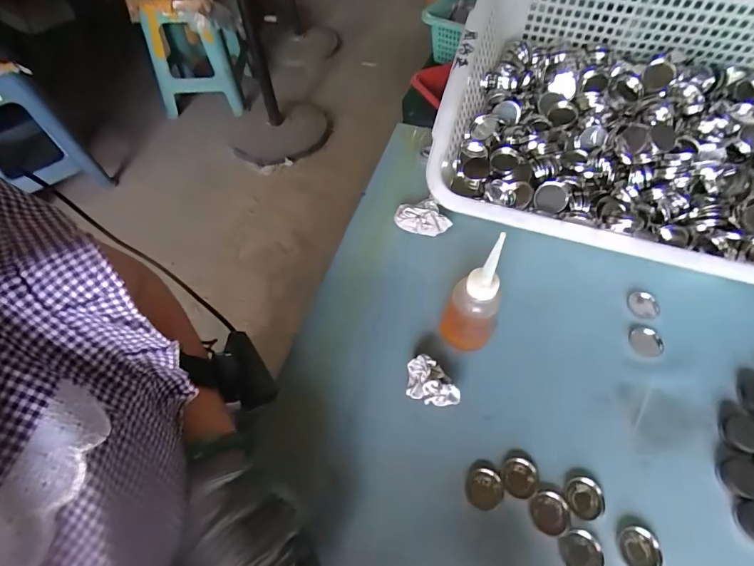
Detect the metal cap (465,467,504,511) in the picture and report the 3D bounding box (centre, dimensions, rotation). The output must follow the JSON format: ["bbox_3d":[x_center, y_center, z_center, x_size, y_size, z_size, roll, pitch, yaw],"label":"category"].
[{"bbox_3d":[0.097,0.185,0.372,0.033,0.004,0.034,7,55,6],"label":"metal cap"}]

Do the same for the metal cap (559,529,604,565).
[{"bbox_3d":[0.169,0.222,0.341,0.033,0.007,0.033,-1,54,1],"label":"metal cap"}]

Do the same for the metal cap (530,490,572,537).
[{"bbox_3d":[0.152,0.200,0.360,0.034,0.004,0.034,-1,54,1],"label":"metal cap"}]

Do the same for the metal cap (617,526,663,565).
[{"bbox_3d":[0.218,0.222,0.344,0.031,0.009,0.034,-1,54,1],"label":"metal cap"}]

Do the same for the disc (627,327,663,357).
[{"bbox_3d":[0.299,0.065,0.459,0.035,0.005,0.032,-1,54,1],"label":"disc"}]

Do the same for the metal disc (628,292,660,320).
[{"bbox_3d":[0.314,0.027,0.488,0.035,0.005,0.034,-1,54,1],"label":"metal disc"}]

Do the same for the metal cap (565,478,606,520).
[{"bbox_3d":[0.185,0.191,0.367,0.031,0.007,0.033,-1,54,1],"label":"metal cap"}]

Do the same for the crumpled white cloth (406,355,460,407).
[{"bbox_3d":[0.057,0.099,0.420,0.051,0.022,0.043,4,54,4],"label":"crumpled white cloth"}]

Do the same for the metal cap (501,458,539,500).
[{"bbox_3d":[0.131,0.178,0.378,0.033,0.004,0.032,-1,54,1],"label":"metal cap"}]

